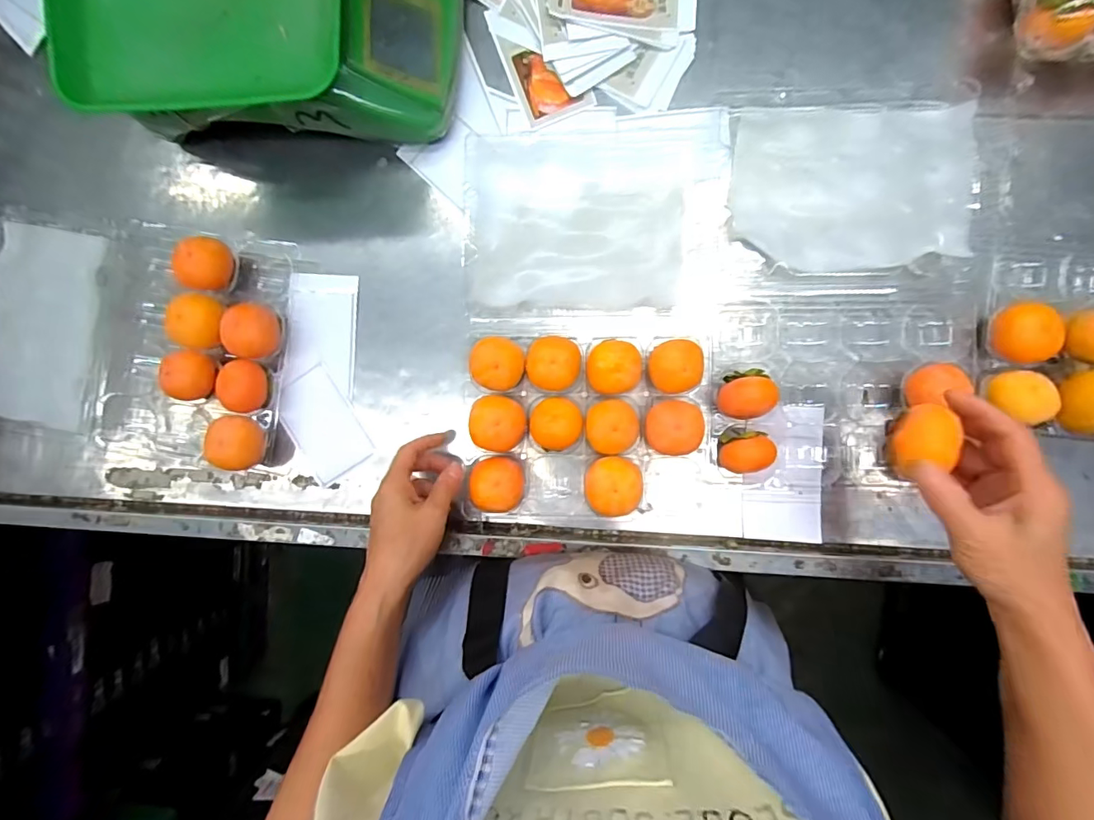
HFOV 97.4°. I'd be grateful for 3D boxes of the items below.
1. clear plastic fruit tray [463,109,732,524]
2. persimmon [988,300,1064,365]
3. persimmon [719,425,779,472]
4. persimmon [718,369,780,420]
[{"bbox_3d":[0.041,-0.086,0.430,0.229,0.055,0.360,0,94,5],"label":"clear plastic fruit tray"},{"bbox_3d":[0.399,-0.064,0.405,0.040,0.034,0.047,-2,90,3],"label":"persimmon"},{"bbox_3d":[0.175,0.035,0.428,0.044,0.040,0.038,3,91,4],"label":"persimmon"},{"bbox_3d":[0.175,-0.014,0.427,0.047,0.042,0.042,-4,91,5],"label":"persimmon"}]

